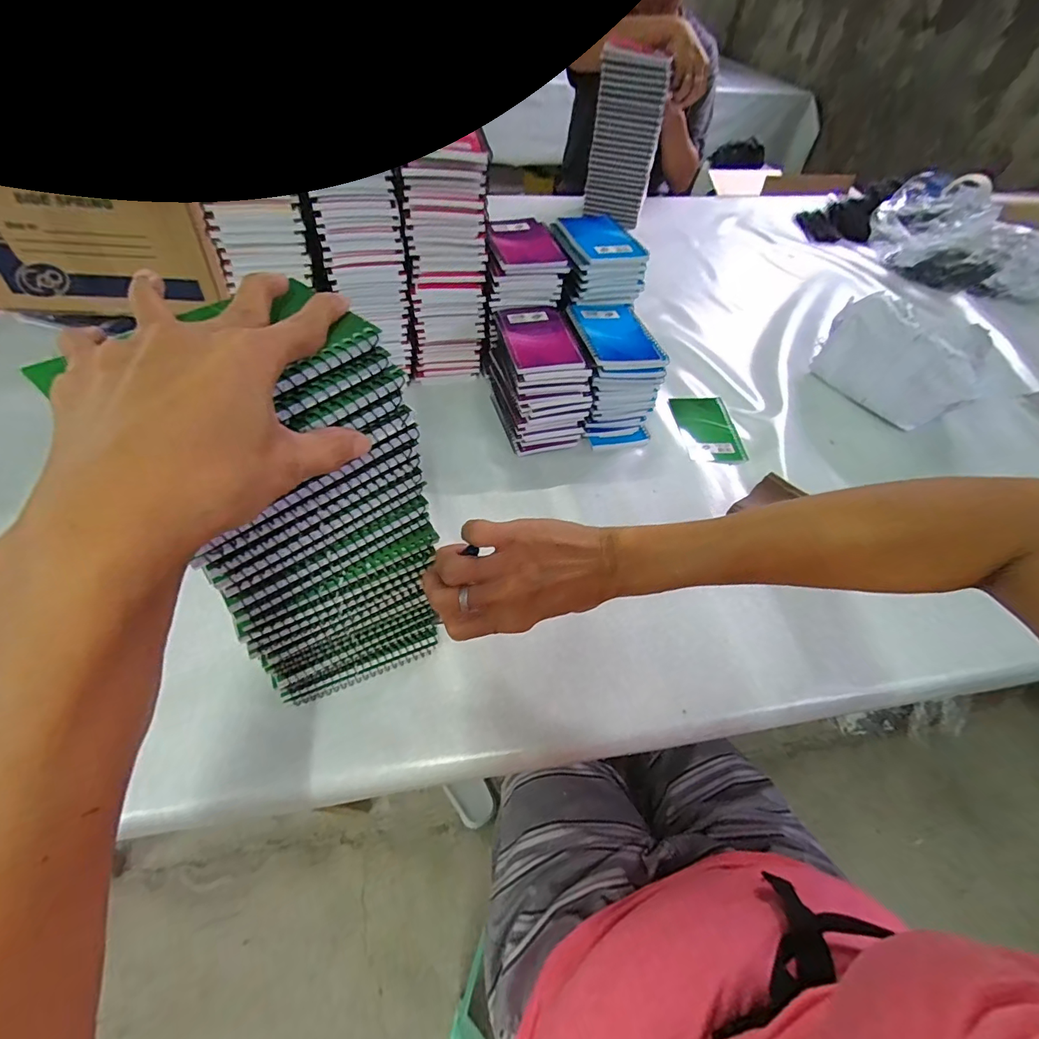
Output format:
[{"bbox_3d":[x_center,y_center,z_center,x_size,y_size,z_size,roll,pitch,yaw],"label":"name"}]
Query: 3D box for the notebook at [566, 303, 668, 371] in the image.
[{"bbox_3d":[0.120,-0.233,0.579,0.094,0.017,0.130,-5,52,-9],"label":"notebook"}]

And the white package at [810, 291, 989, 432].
[{"bbox_3d":[0.519,-0.223,0.647,0.043,0.129,0.203,-16,54,-17],"label":"white package"}]

